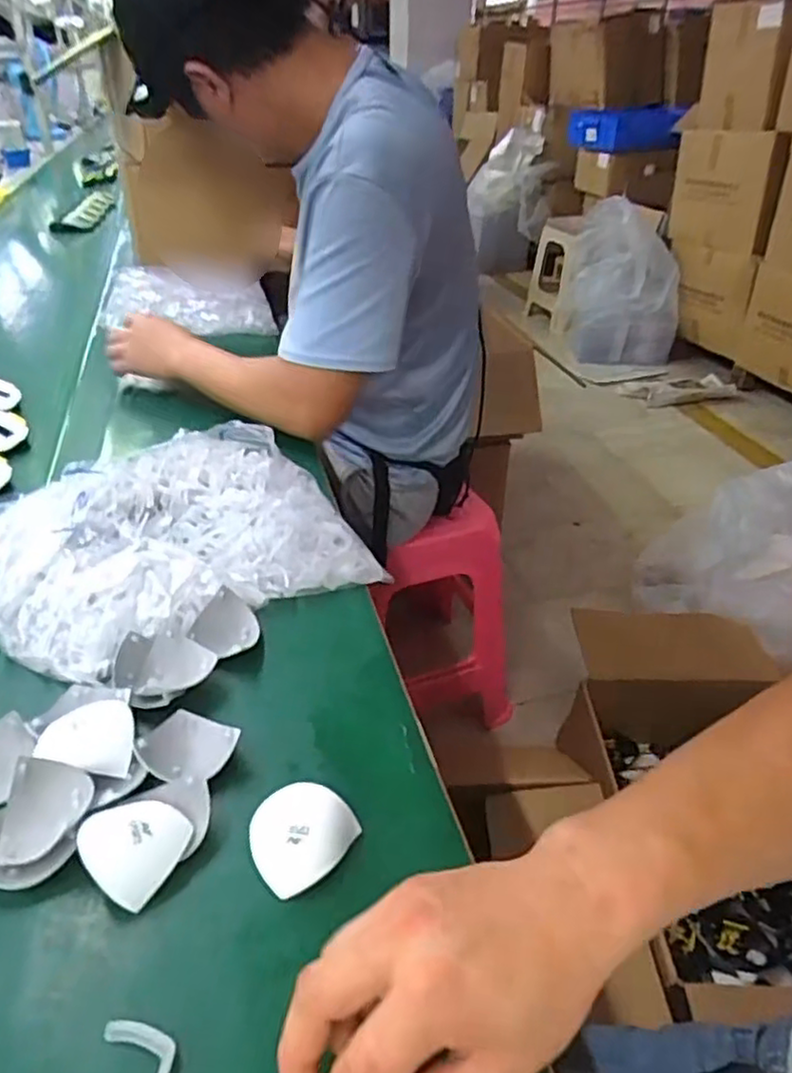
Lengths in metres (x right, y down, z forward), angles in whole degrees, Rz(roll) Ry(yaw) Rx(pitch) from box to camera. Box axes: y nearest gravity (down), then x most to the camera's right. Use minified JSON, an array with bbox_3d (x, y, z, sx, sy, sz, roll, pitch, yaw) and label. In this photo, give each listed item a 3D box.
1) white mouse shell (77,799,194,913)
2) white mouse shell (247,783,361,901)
[{"bbox_3d":[-0.150,0.178,0.394,0.050,0.026,0.054,19,38,25],"label":"white mouse shell"},{"bbox_3d":[-0.056,0.175,0.407,0.061,0.029,0.051,-26,42,-33],"label":"white mouse shell"}]

